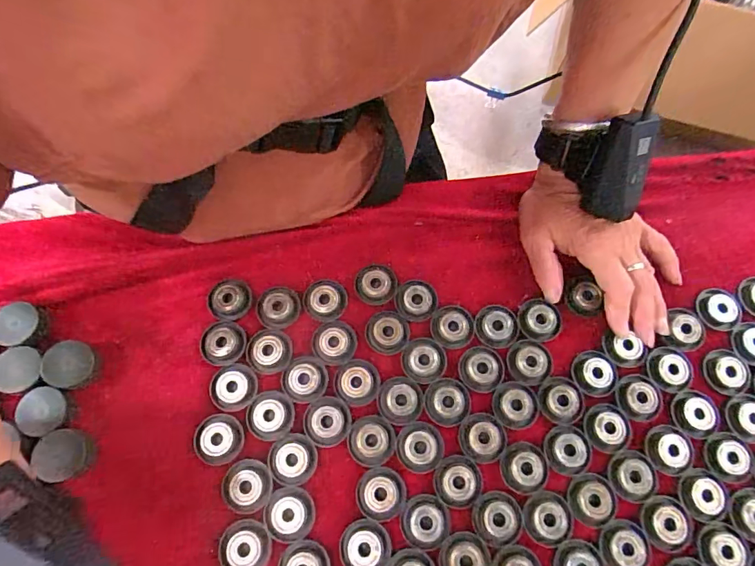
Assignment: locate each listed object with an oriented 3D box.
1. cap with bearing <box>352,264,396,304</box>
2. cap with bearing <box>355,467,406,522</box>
[{"bbox_3d":[-0.001,0.000,0.344,0.033,0.007,0.030,0,72,0],"label":"cap with bearing"},{"bbox_3d":[0.002,0.140,0.296,0.032,0.004,0.032,0,72,0],"label":"cap with bearing"}]

